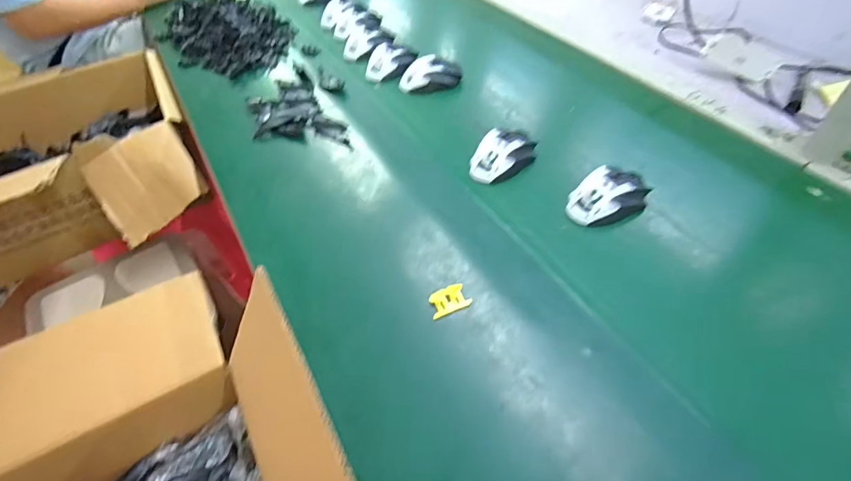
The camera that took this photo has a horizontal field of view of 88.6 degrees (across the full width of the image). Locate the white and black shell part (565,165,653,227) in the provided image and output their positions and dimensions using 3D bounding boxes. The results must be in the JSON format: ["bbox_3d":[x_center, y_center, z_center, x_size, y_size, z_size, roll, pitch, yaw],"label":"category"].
[{"bbox_3d":[0.238,-0.061,0.564,0.115,0.038,0.071,-28,52,-19],"label":"white and black shell part"}]

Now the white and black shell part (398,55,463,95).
[{"bbox_3d":[0.008,-0.300,0.787,0.113,0.040,0.063,-17,49,-11],"label":"white and black shell part"}]

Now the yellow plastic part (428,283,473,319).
[{"bbox_3d":[0.026,0.067,0.487,0.042,0.008,0.029,-19,68,-5],"label":"yellow plastic part"}]

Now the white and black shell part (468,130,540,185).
[{"bbox_3d":[0.112,-0.125,0.630,0.070,0.036,0.107,30,57,28],"label":"white and black shell part"}]

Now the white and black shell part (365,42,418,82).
[{"bbox_3d":[-0.066,-0.333,0.821,0.086,0.036,0.072,10,49,13],"label":"white and black shell part"}]

